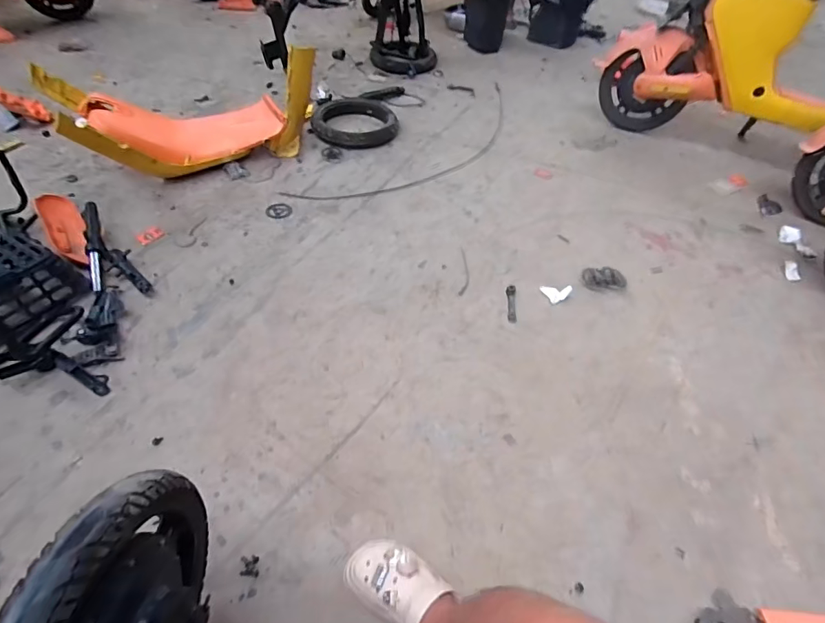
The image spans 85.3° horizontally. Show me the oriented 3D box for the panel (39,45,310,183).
[{"bbox_3d":[-0.789,-0.729,1.630,0.837,0.322,0.407,-24,56,-25],"label":"panel"}]

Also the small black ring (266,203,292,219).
[{"bbox_3d":[-0.456,-0.343,1.530,0.083,0.008,0.097,-24,55,-23],"label":"small black ring"}]

